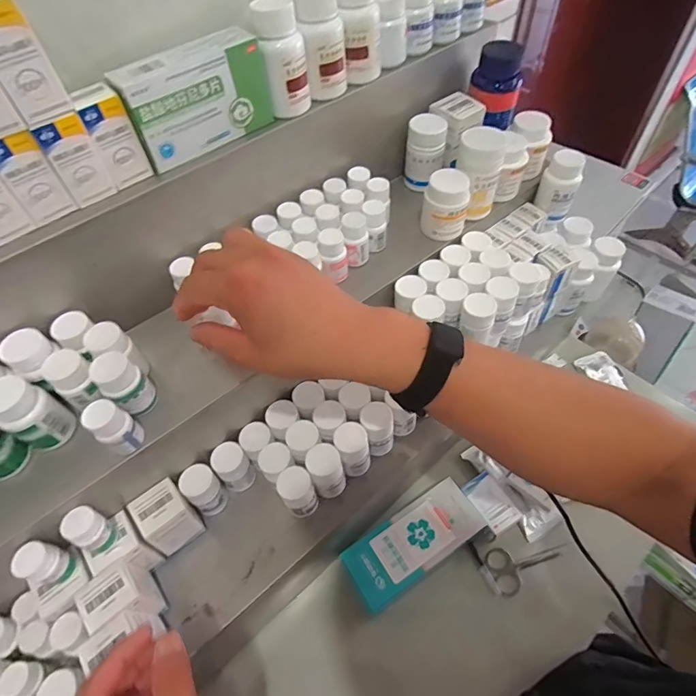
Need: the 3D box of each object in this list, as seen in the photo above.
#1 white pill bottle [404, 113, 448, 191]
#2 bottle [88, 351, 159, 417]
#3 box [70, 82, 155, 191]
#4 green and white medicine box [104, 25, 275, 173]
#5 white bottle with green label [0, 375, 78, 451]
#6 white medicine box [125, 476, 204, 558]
[{"bbox_3d":[0.091,-0.227,0.516,0.044,0.073,0.039,4,55,7],"label":"white pill bottle"},{"bbox_3d":[-0.185,0.032,0.366,0.025,0.062,0.031,35,64,25],"label":"bottle"},{"bbox_3d":[-0.184,-0.166,0.346,0.032,0.068,0.023,-30,58,-16],"label":"box"},{"bbox_3d":[-0.125,-0.211,0.370,0.119,0.071,0.028,-36,60,-20],"label":"green and white medicine box"},{"bbox_3d":[-0.256,0.053,0.353,0.036,0.063,0.037,25,60,20],"label":"white bottle with green label"},{"bbox_3d":[-0.172,0.162,0.421,0.045,0.063,0.043,-38,61,-21],"label":"white medicine box"}]

